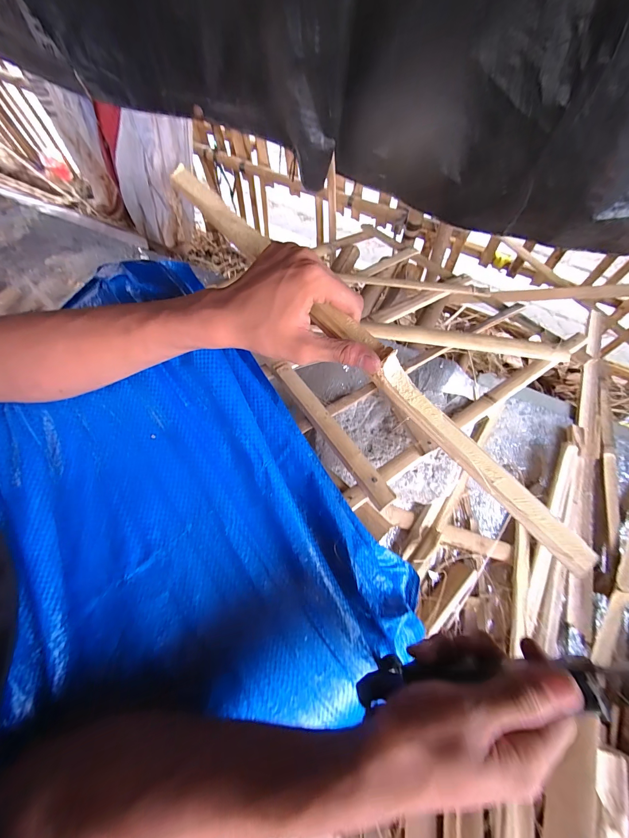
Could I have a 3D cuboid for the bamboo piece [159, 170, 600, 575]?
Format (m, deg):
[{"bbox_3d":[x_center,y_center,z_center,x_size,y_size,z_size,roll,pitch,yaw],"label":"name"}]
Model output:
[{"bbox_3d":[0.019,-0.081,0.275,0.026,0.019,0.490,-38,74,-14],"label":"bamboo piece"}]

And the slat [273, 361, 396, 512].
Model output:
[{"bbox_3d":[0.016,0.009,0.414,0.026,0.009,0.245,-31,62,-12],"label":"slat"}]

